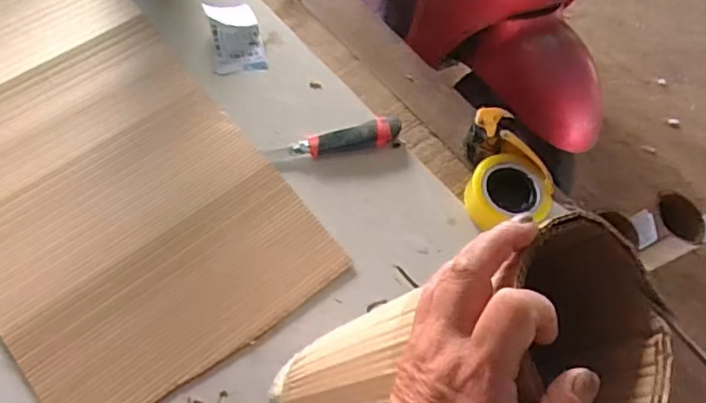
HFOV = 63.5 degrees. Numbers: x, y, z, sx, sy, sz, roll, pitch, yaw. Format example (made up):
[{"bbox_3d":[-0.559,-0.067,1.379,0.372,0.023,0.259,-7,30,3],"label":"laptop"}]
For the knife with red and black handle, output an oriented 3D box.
[{"bbox_3d":[-0.027,-0.091,0.857,0.206,0.029,0.035,-10,67,-13],"label":"knife with red and black handle"}]

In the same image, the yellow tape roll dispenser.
[{"bbox_3d":[0.226,-0.044,0.843,0.118,0.068,0.175,6,64,-4],"label":"yellow tape roll dispenser"}]

